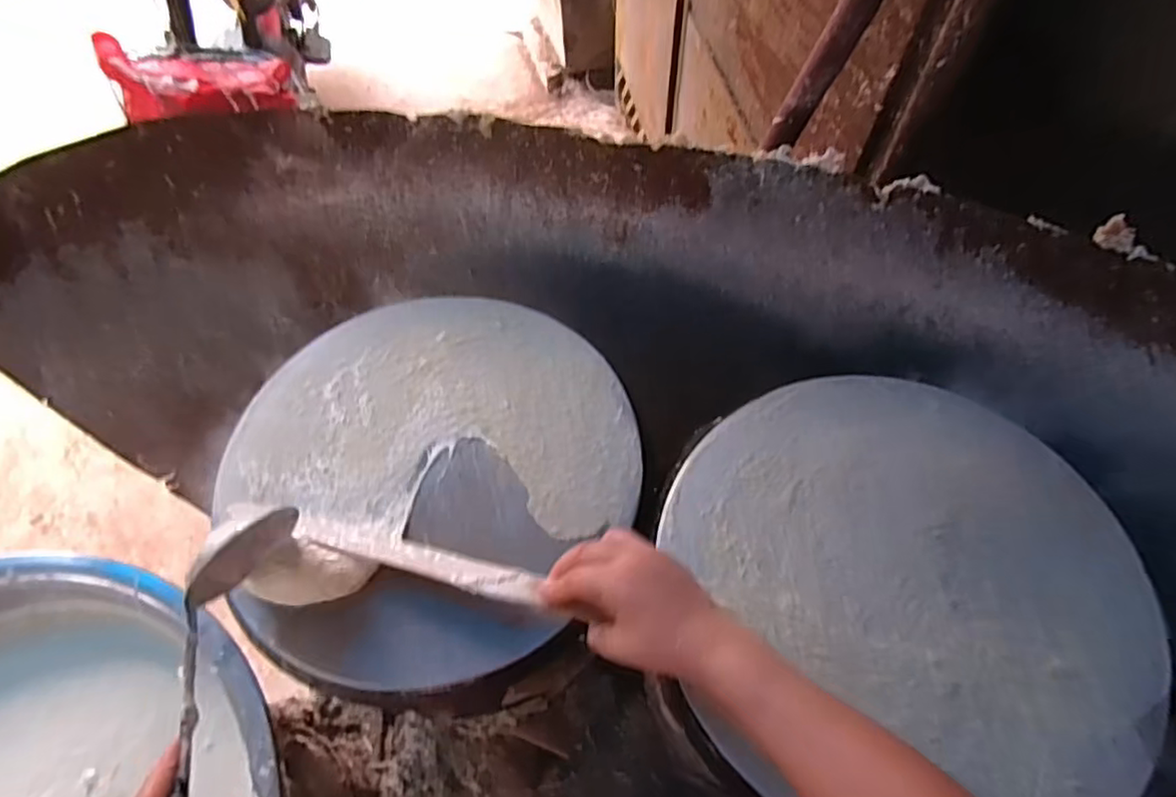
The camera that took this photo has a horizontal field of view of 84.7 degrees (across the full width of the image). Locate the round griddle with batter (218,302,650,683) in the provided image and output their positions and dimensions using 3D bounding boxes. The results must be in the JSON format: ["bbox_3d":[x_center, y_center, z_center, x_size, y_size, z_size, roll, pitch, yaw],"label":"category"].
[{"bbox_3d":[-0.147,0.049,0.572,0.353,0.039,0.356,-1,61,1],"label":"round griddle with batter"}]

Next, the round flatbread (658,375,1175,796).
[{"bbox_3d":[0.247,0.133,0.508,0.347,0.027,0.338,-1,61,1],"label":"round flatbread"}]

